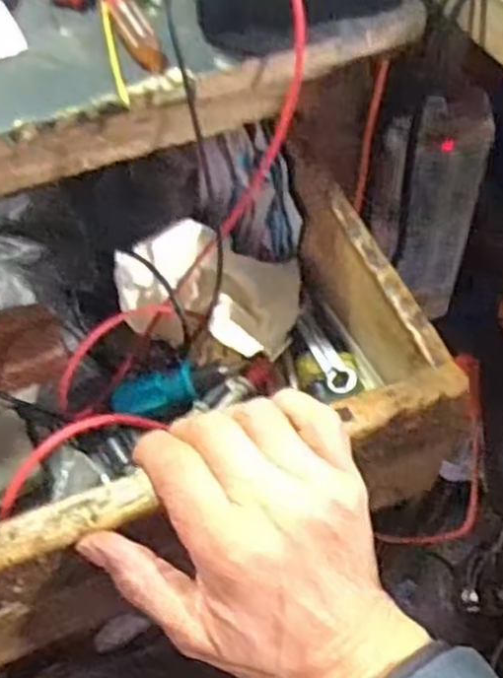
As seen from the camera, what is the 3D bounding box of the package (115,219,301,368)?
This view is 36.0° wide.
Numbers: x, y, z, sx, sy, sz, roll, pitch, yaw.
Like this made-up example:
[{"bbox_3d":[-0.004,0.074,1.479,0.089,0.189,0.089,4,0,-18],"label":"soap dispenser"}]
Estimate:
[{"bbox_3d":[-0.023,-0.034,0.482,0.105,0.044,0.092,20,57,13],"label":"package"}]

